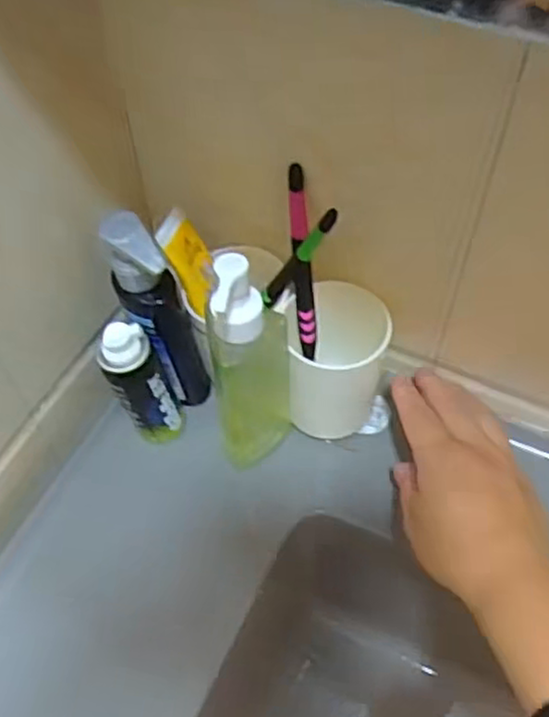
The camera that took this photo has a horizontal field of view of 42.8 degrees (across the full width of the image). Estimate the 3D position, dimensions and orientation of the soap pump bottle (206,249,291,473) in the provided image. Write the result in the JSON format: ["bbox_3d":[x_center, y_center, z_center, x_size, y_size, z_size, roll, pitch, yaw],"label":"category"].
[{"bbox_3d":[-0.011,0.015,0.411,0.043,0.190,0.034,-3,56,-1],"label":"soap pump bottle"}]

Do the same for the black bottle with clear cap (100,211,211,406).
[{"bbox_3d":[-0.065,-0.019,0.419,0.041,0.163,0.031,-24,59,-15],"label":"black bottle with clear cap"}]

